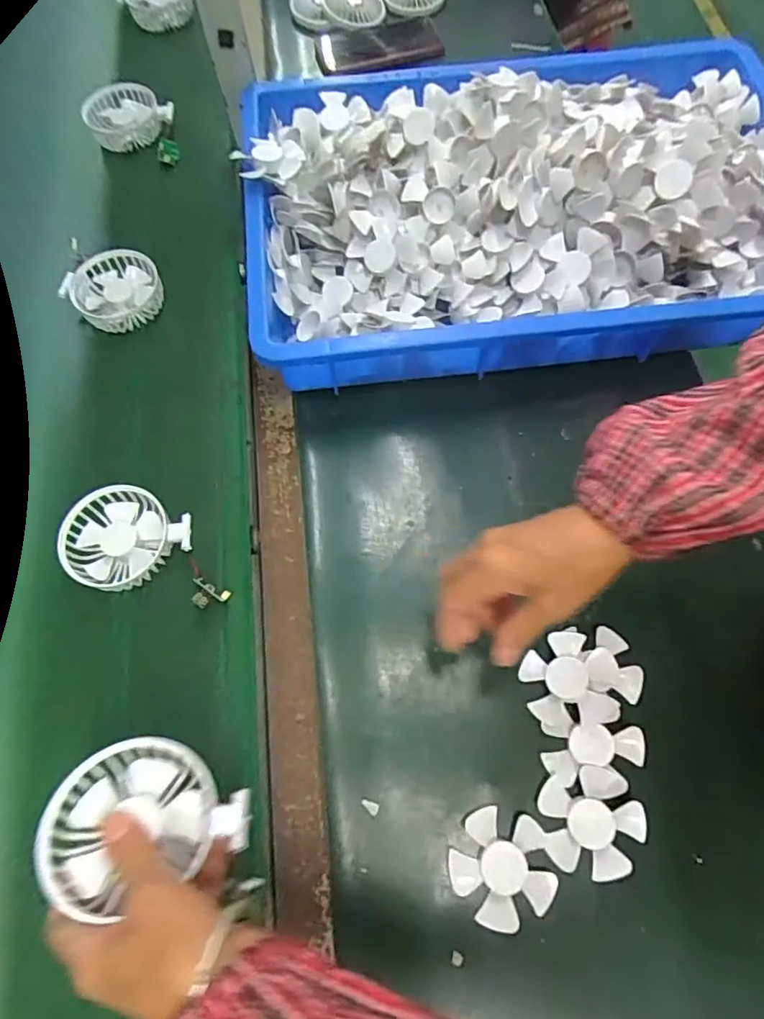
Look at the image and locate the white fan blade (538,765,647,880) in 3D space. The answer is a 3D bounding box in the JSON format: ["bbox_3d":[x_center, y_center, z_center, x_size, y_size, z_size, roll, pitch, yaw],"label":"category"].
[{"bbox_3d":[0.150,0.221,0.407,0.069,0.009,0.068,-1,67,3],"label":"white fan blade"}]

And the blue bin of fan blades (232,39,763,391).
[{"bbox_3d":[0.151,-0.310,0.598,0.565,0.150,0.367,-6,67,1],"label":"blue bin of fan blades"}]

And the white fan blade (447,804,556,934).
[{"bbox_3d":[0.083,0.248,0.401,0.069,0.009,0.069,-1,67,3],"label":"white fan blade"}]

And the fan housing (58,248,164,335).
[{"bbox_3d":[-0.280,-0.228,0.611,0.091,0.042,0.090,-1,67,3],"label":"fan housing"}]

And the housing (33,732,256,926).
[{"bbox_3d":[-0.132,0.177,0.325,0.107,0.025,0.084,10,64,5],"label":"housing"}]

